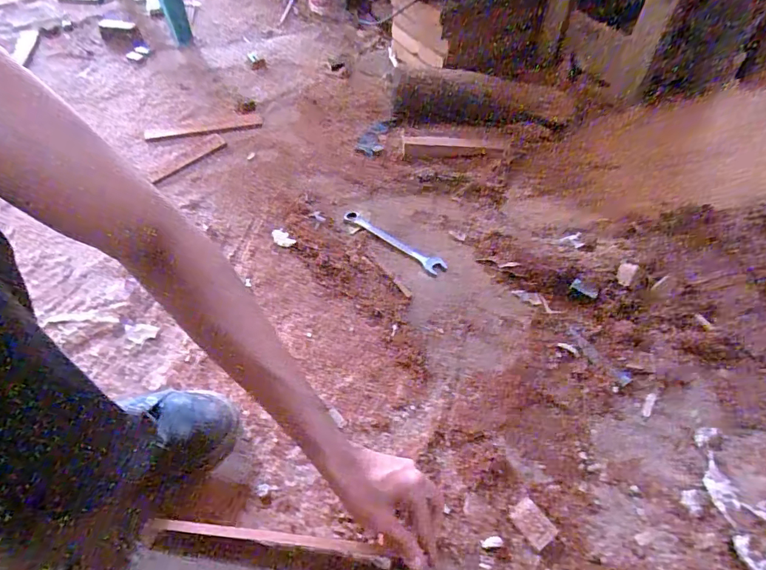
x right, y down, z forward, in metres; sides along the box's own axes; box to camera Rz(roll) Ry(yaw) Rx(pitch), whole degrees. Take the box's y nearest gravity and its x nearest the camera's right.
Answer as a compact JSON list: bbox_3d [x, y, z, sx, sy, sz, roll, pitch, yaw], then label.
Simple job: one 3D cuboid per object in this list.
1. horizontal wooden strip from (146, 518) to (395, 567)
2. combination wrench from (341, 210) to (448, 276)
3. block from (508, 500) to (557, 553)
[{"bbox_3d":[-0.120,0.263,0.462,0.251,0.037,0.014,6,55,4],"label":"horizontal wooden strip"},{"bbox_3d":[0.015,-0.072,0.743,0.197,0.004,0.030,31,60,20],"label":"combination wrench"},{"bbox_3d":[0.164,0.261,0.489,0.031,0.005,0.046,-32,61,-20],"label":"block"}]

